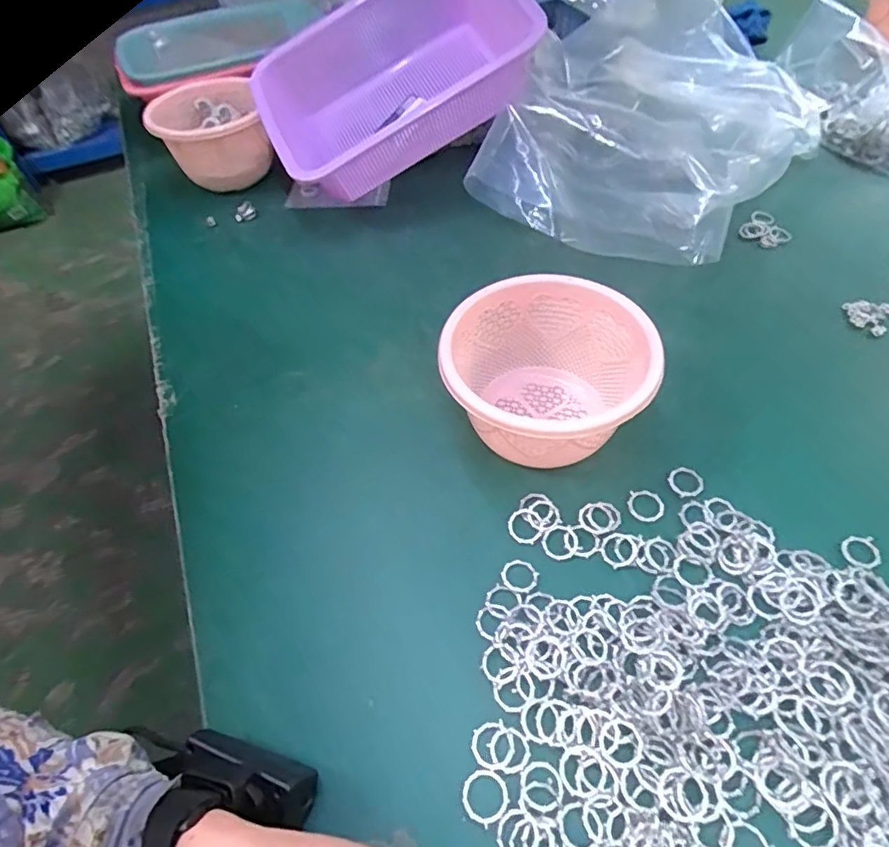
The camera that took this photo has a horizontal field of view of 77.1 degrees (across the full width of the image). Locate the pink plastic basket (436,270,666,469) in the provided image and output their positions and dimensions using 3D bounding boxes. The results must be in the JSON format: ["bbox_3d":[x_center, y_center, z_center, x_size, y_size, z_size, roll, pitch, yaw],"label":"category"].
[{"bbox_3d":[0.075,-0.028,0.412,0.132,0.090,0.140,-3,52,4],"label":"pink plastic basket"}]

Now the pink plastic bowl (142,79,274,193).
[{"bbox_3d":[-0.260,-0.323,0.630,0.118,0.095,0.138,-25,54,-13],"label":"pink plastic bowl"}]

